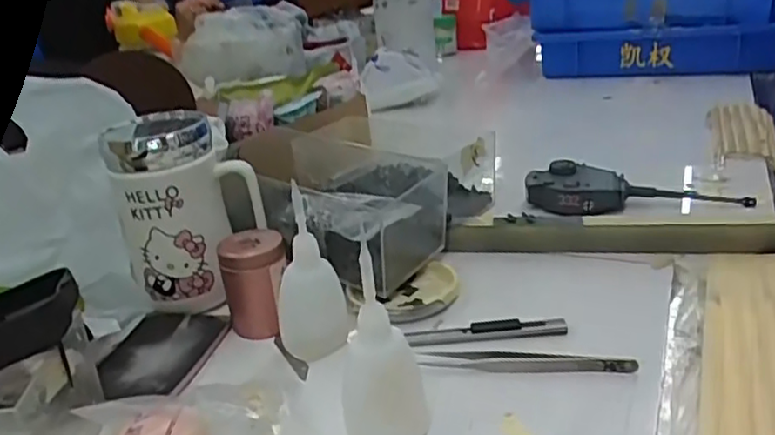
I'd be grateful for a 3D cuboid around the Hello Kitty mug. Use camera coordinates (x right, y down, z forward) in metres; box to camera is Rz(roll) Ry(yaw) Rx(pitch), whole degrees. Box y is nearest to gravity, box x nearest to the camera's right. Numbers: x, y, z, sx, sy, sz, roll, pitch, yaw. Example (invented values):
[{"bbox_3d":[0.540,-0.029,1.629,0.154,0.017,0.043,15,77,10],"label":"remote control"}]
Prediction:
[{"bbox_3d":[-0.145,-0.003,0.497,0.100,0.133,0.071,-15,26,-20],"label":"Hello Kitty mug"}]

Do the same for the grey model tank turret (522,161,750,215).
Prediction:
[{"bbox_3d":[0.219,-0.029,0.598,0.183,0.031,0.052,-2,24,7],"label":"grey model tank turret"}]

